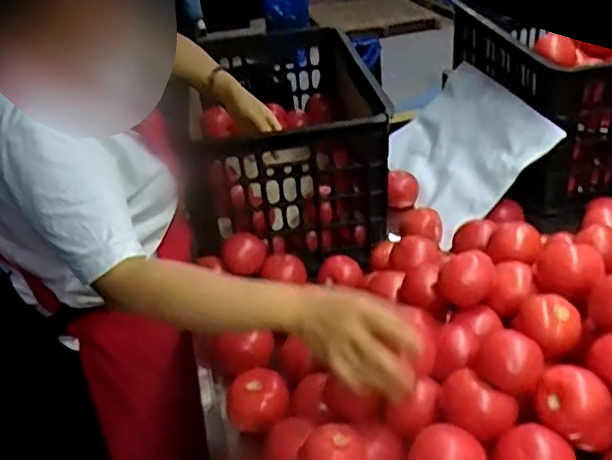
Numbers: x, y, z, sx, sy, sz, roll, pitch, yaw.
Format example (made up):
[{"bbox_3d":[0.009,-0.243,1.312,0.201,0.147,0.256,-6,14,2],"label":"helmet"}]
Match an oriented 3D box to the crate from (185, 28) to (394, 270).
[{"bbox_3d":[-0.031,-0.163,1.187,0.302,0.256,0.504,-7,30,-1],"label":"crate"}]

